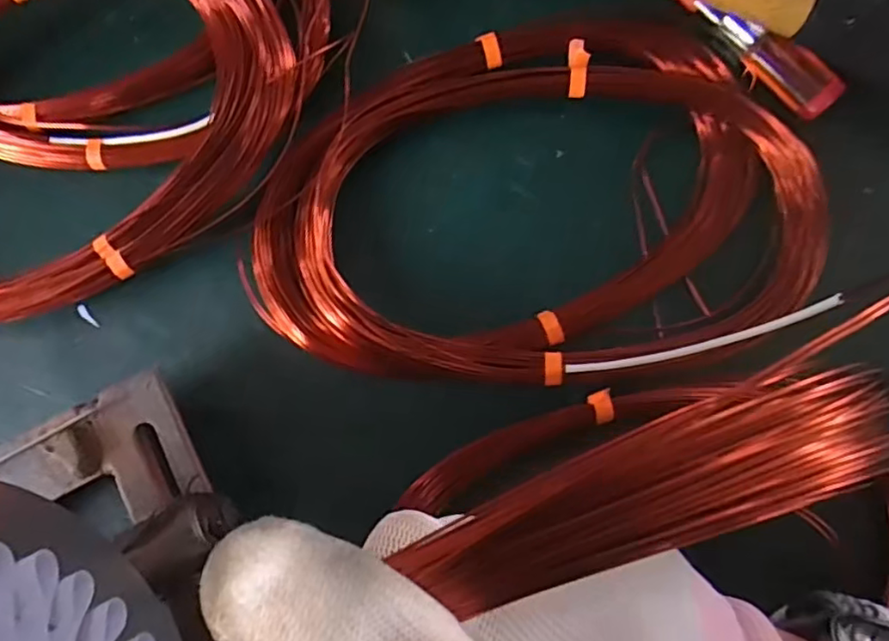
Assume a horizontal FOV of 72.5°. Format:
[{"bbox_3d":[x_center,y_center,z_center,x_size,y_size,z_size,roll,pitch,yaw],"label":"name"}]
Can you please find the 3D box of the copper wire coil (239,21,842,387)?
[{"bbox_3d":[0.032,-0.050,0.250,0.223,0.021,0.147,-9,82,1],"label":"copper wire coil"}]

